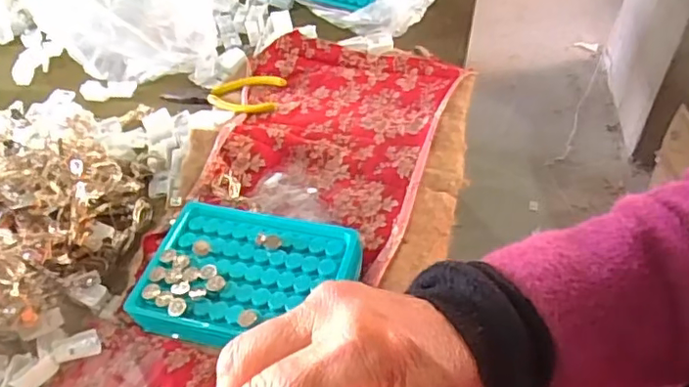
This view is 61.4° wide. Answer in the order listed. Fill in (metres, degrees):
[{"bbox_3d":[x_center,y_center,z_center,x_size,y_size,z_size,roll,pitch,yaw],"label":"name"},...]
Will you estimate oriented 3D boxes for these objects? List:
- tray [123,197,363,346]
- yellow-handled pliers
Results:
[{"bbox_3d":[-0.064,0.060,0.394,0.134,0.032,0.098,10,50,15],"label":"tray"},{"bbox_3d":[-0.119,-0.090,0.561,0.121,0.015,0.050,-4,48,2],"label":"yellow-handled pliers"}]

